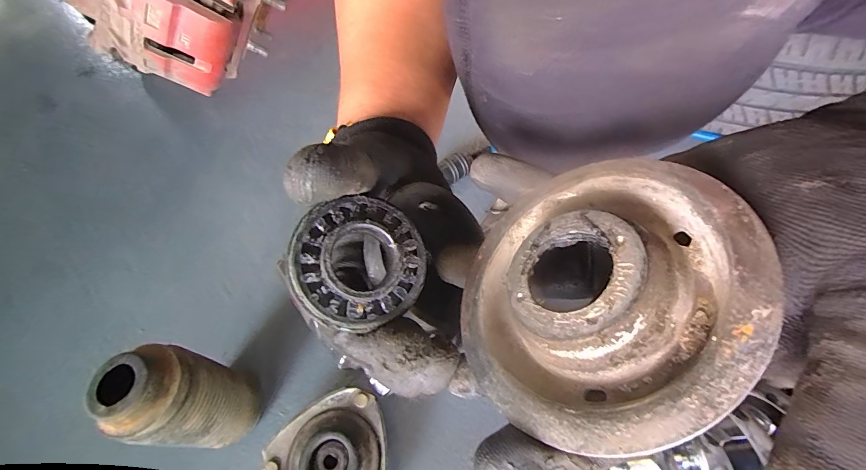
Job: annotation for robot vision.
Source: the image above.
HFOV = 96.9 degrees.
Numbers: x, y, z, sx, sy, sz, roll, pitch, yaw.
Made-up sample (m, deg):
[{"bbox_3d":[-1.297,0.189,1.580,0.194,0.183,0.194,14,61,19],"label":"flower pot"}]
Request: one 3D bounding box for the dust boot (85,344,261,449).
[{"bbox_3d":[-0.223,0.156,0.360,0.059,0.171,0.072,14,61,11],"label":"dust boot"}]

